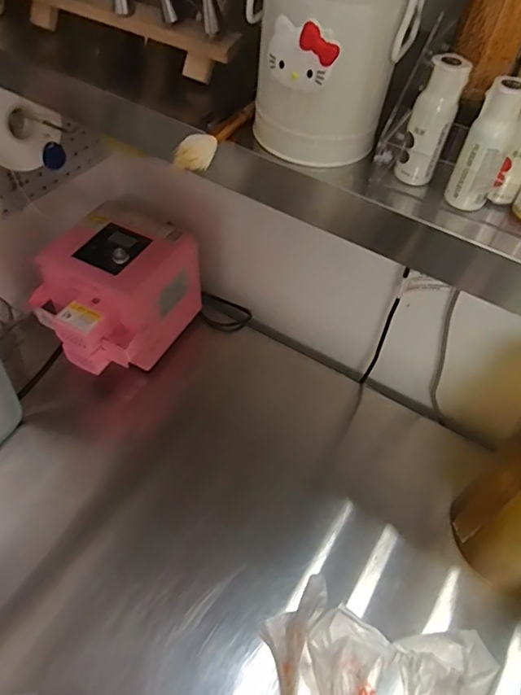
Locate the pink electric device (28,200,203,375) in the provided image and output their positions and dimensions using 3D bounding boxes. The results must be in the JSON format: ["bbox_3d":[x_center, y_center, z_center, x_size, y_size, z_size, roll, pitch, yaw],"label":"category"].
[{"bbox_3d":[-0.229,-0.082,0.802,0.190,0.171,0.218,27,55,16],"label":"pink electric device"}]

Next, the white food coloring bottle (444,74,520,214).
[{"bbox_3d":[0.131,-0.116,0.293,0.023,0.073,0.020,29,55,17],"label":"white food coloring bottle"}]

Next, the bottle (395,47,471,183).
[{"bbox_3d":[0.104,-0.136,0.307,0.025,0.072,0.019,22,54,12],"label":"bottle"}]

